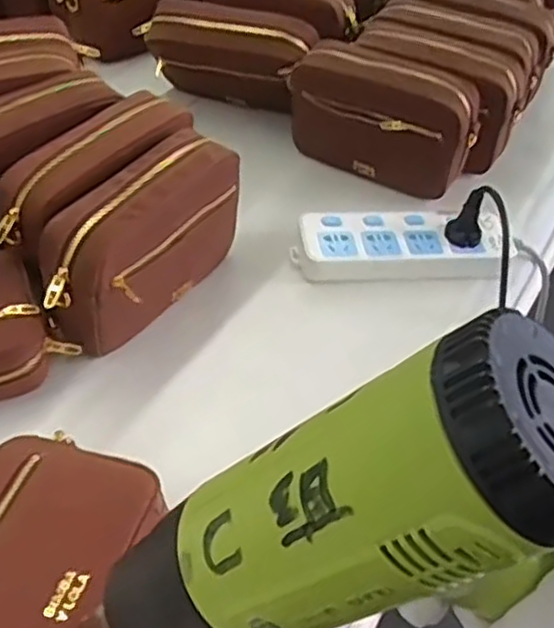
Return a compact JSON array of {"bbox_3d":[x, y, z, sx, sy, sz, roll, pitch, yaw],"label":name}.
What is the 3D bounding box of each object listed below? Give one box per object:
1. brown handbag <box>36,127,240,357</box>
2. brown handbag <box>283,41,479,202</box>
[{"bbox_3d":[-0.108,-0.059,0.603,0.065,0.118,0.191,26,48,20],"label":"brown handbag"},{"bbox_3d":[0.110,-0.203,0.762,0.191,0.112,0.067,28,49,22],"label":"brown handbag"}]

